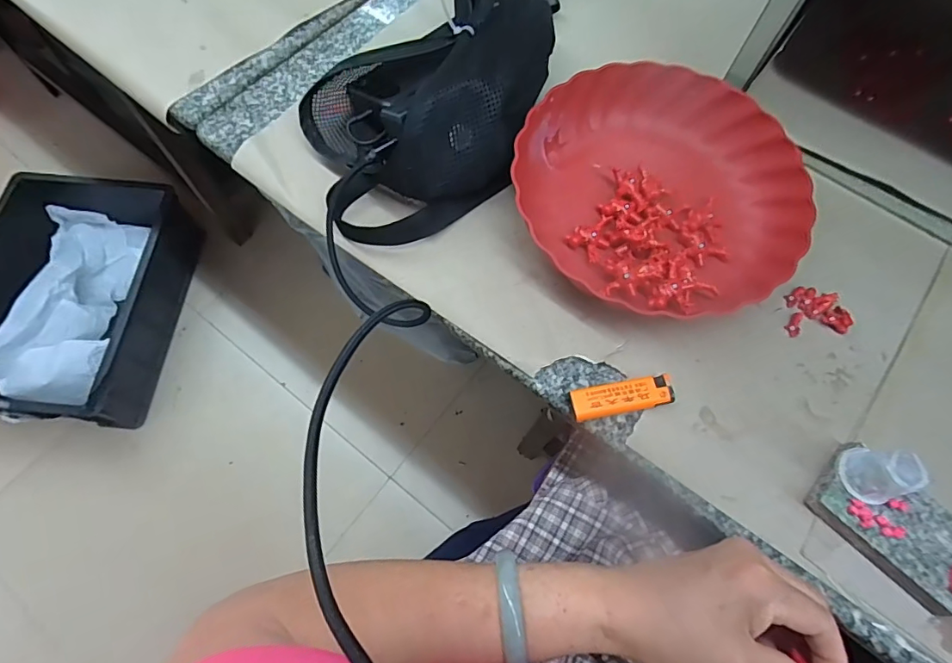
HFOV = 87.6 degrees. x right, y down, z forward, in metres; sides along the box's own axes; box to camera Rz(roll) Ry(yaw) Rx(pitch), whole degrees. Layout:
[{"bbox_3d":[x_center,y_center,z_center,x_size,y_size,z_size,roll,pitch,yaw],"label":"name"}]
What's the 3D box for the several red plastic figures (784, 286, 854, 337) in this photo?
[{"bbox_3d":[0.281,-0.018,0.413,0.046,0.013,0.041,-2,68,-3],"label":"several red plastic figures"}]

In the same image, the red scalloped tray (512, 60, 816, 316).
[{"bbox_3d":[0.159,-0.122,0.422,0.234,0.065,0.224,42,72,13],"label":"red scalloped tray"}]

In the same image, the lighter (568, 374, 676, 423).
[{"bbox_3d":[0.111,0.050,0.378,0.079,0.012,0.023,-11,69,-6],"label":"lighter"}]

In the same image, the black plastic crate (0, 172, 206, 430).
[{"bbox_3d":[-0.853,-0.092,1.062,0.360,0.156,0.557,4,68,0],"label":"black plastic crate"}]

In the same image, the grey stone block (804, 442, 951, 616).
[{"bbox_3d":[0.293,0.135,0.345,0.105,0.023,0.059,43,73,14],"label":"grey stone block"}]

